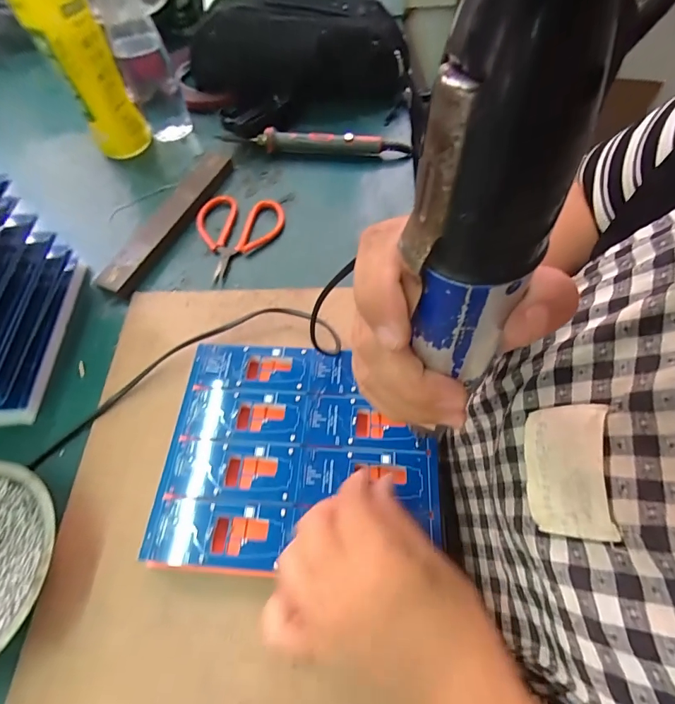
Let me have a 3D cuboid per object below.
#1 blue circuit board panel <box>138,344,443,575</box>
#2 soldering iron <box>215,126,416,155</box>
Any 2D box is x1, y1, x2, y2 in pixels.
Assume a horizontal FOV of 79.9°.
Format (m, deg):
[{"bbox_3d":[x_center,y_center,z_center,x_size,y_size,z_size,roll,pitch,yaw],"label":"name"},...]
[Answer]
[{"bbox_3d":[-0.026,0.067,0.289,0.188,0.005,0.158,2,60,2],"label":"blue circuit board panel"},{"bbox_3d":[-0.028,-0.243,0.468,0.222,0.025,0.018,4,60,3],"label":"soldering iron"}]

